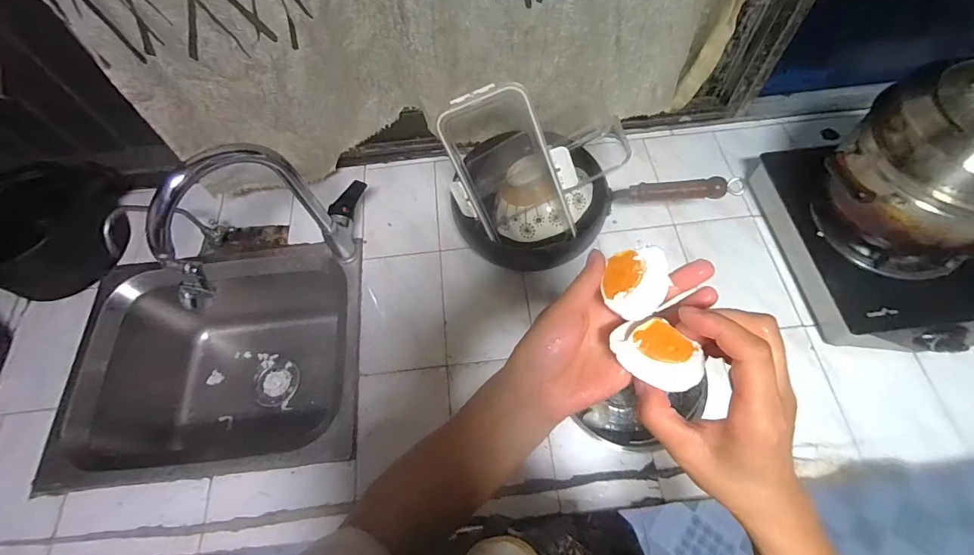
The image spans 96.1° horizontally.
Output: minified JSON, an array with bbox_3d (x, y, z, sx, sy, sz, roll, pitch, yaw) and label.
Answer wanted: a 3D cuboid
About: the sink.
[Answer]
[{"bbox_3d":[-0.457,0.178,0.855,0.487,0.246,0.396,-7,63,0],"label":"sink"}]

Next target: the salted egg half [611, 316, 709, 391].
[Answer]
[{"bbox_3d":[0.114,0.047,0.291,0.056,0.023,0.038,24,109,7],"label":"salted egg half"}]

